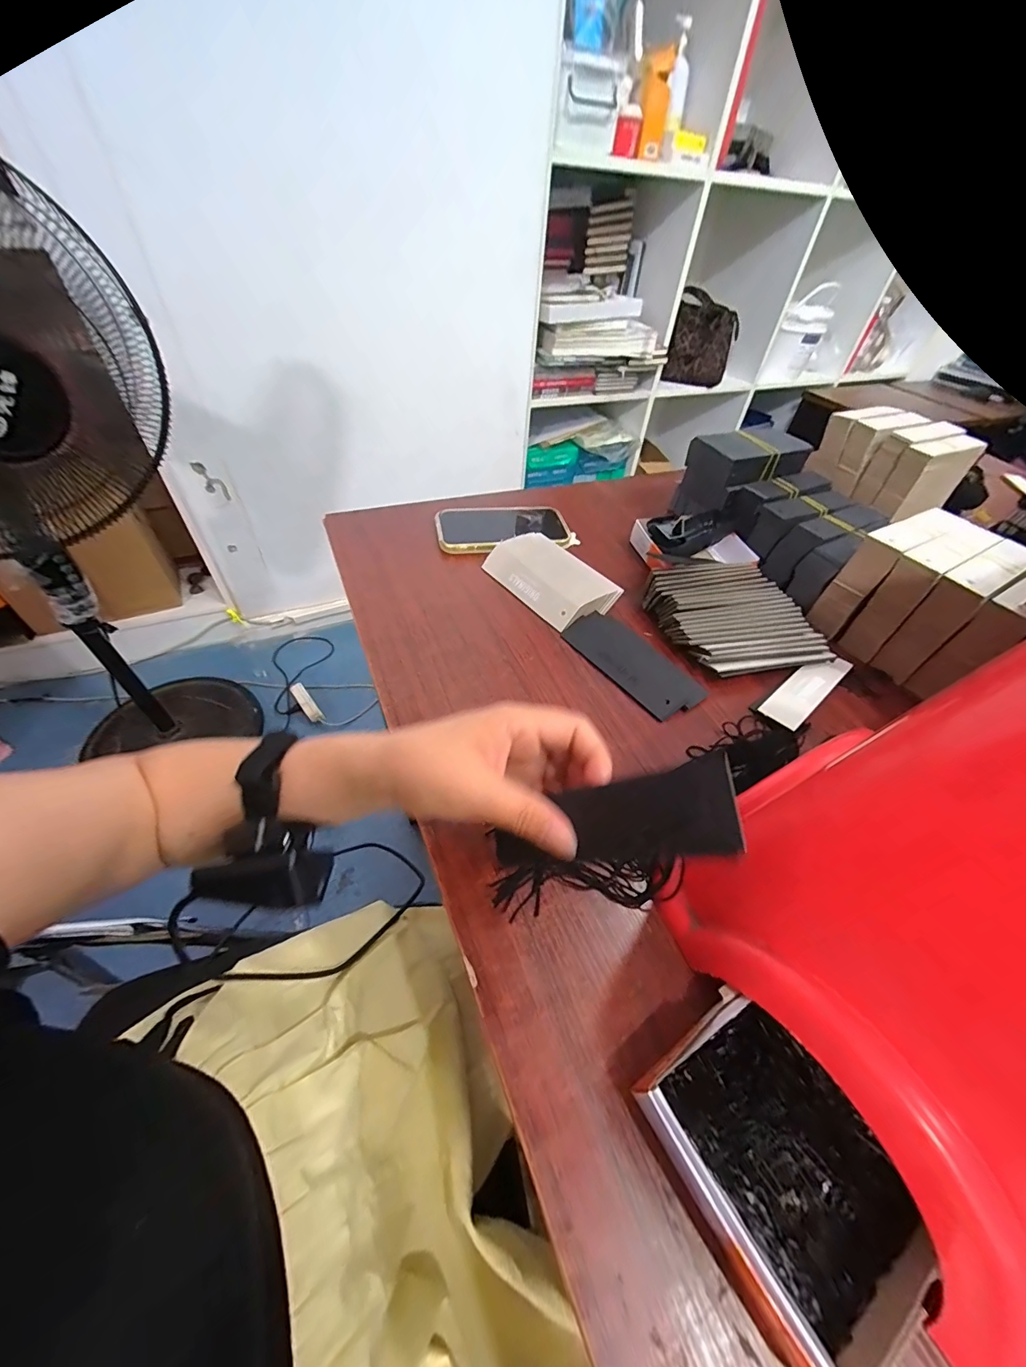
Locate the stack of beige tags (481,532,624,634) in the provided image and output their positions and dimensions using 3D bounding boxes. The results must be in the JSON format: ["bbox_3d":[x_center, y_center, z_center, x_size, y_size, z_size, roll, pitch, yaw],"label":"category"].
[{"bbox_3d":[0.037,-0.110,0.475,0.074,0.029,0.135,-31,58,-28],"label":"stack of beige tags"}]

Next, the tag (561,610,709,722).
[{"bbox_3d":[0.108,-0.021,0.412,0.058,0.011,0.131,-29,53,-22],"label":"tag"}]

